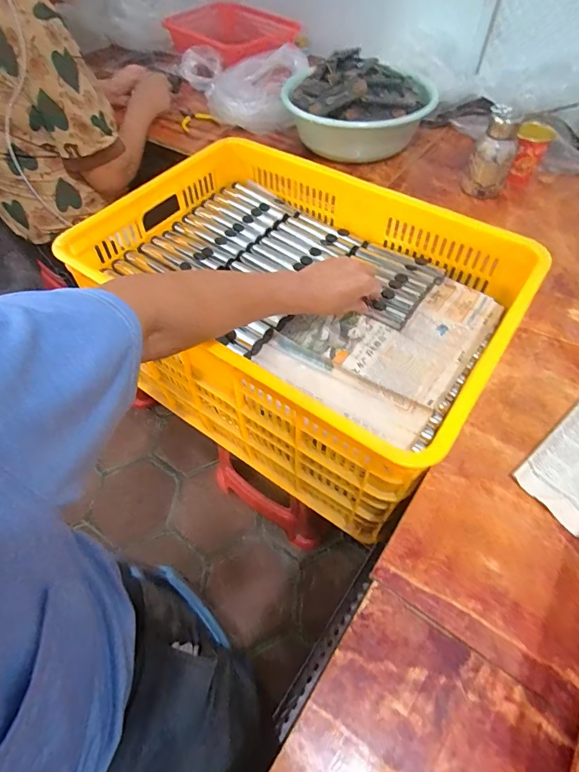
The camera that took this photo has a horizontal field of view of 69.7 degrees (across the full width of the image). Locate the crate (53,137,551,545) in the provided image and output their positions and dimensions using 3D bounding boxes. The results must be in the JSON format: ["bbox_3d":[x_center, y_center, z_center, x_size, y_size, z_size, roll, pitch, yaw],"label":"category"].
[{"bbox_3d":[0.016,-0.110,0.699,0.597,0.299,0.411,29,62,21],"label":"crate"}]

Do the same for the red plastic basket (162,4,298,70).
[{"bbox_3d":[-0.160,-0.943,1.129,0.417,0.069,0.273,30,61,20],"label":"red plastic basket"}]

